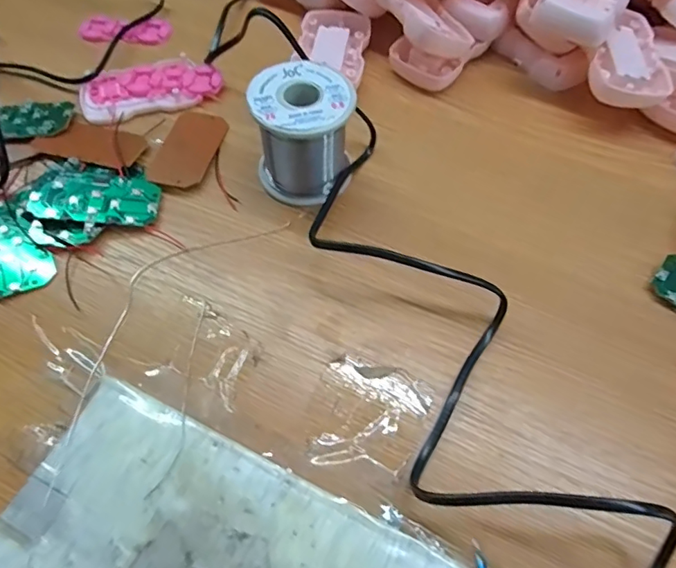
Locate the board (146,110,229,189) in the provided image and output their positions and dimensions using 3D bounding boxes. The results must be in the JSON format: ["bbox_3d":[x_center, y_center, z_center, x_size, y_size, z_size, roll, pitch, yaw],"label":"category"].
[{"bbox_3d":[-0.104,-0.096,0.351,0.039,0.008,0.076,12,60,6],"label":"board"}]

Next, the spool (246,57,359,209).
[{"bbox_3d":[-0.021,-0.095,0.318,0.059,0.063,0.058,0,60,-1],"label":"spool"}]

